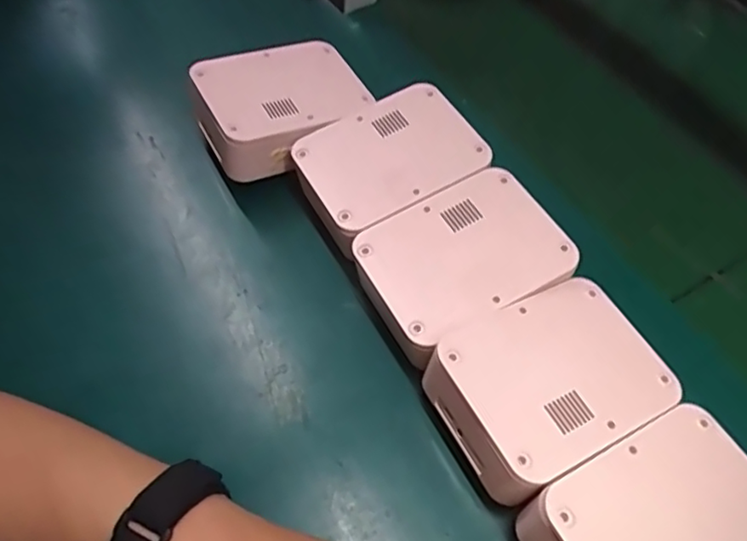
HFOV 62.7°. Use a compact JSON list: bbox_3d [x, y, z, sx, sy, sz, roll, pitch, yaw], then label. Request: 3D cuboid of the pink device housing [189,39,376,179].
[{"bbox_3d":[-0.075,-0.134,0.496,0.129,0.047,0.103,-19,58,-18],"label":"pink device housing"}]

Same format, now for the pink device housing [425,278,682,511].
[{"bbox_3d":[0.106,0.072,0.378,0.131,0.057,0.096,-22,59,-20],"label":"pink device housing"}]

